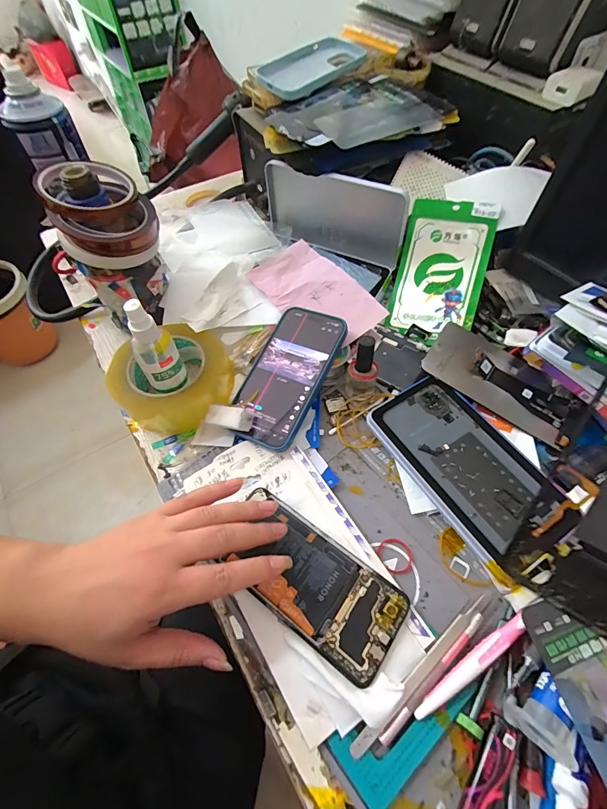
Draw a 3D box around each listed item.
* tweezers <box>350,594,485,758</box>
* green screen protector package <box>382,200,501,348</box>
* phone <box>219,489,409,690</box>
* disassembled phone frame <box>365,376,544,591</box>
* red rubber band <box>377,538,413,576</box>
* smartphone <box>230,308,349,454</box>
[{"bbox_3d":[0.090,0.199,0.272,0.145,0.004,0.010,-36,65,-20],"label":"tweezers"},{"bbox_3d":[0.164,-0.162,0.443,0.102,0.017,0.166,15,87,22],"label":"green screen protector package"},{"bbox_3d":[0.004,0.144,0.303,0.155,0.005,0.073,33,64,19],"label":"phone"},{"bbox_3d":[0.153,0.055,0.349,0.099,0.017,0.177,-28,62,-16],"label":"disassembled phone frame"},{"bbox_3d":[0.083,0.135,0.326,0.028,0.004,0.032,-28,62,-16],"label":"red rubber band"},{"bbox_3d":[-0.019,-0.034,0.395,0.080,0.008,0.161,22,74,22],"label":"smartphone"}]

